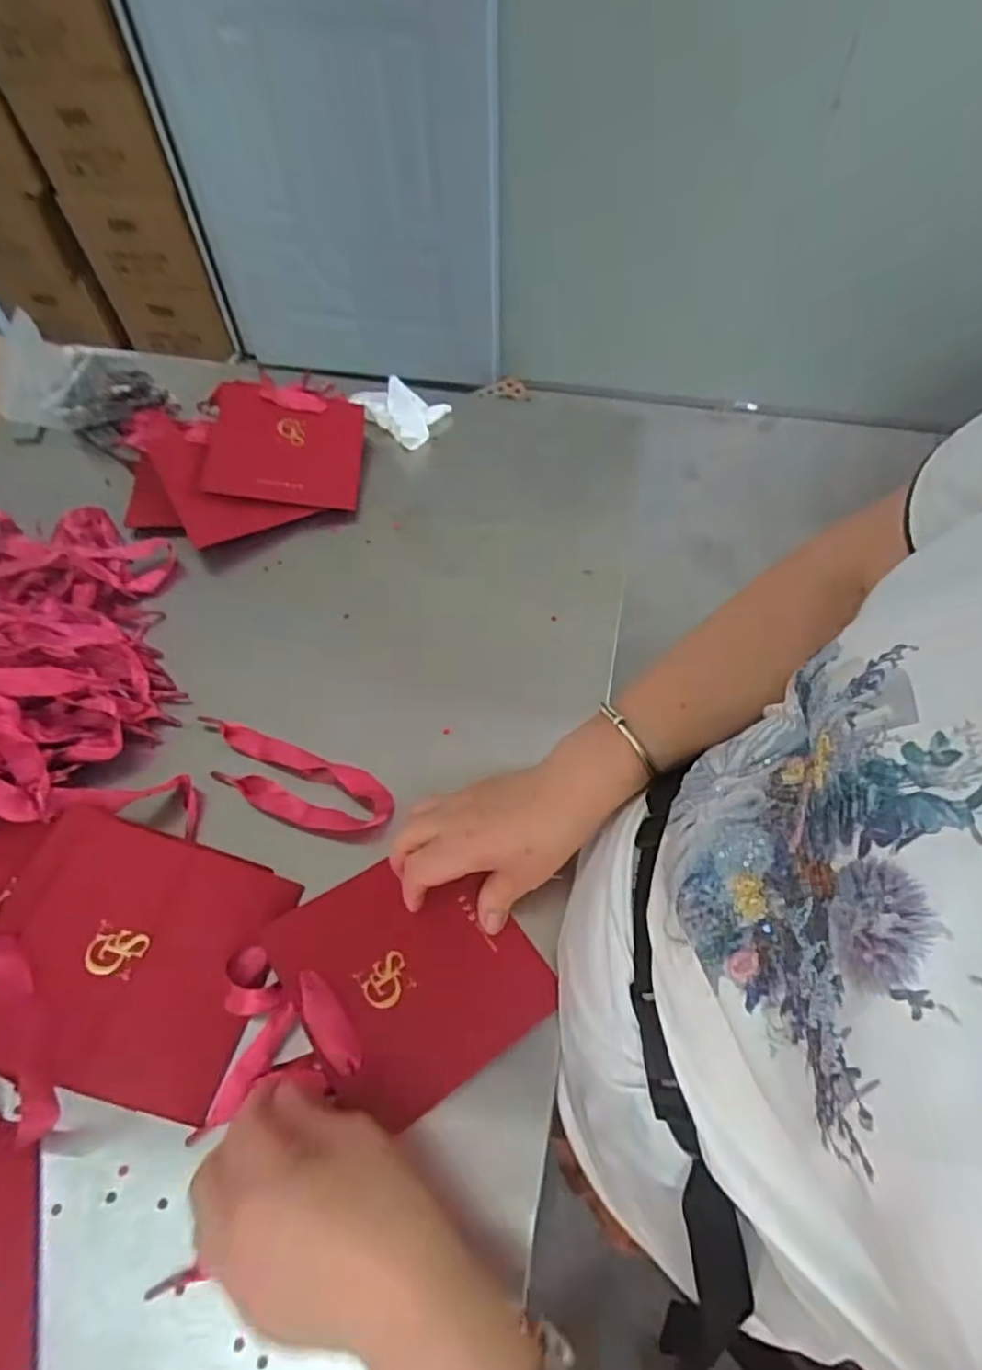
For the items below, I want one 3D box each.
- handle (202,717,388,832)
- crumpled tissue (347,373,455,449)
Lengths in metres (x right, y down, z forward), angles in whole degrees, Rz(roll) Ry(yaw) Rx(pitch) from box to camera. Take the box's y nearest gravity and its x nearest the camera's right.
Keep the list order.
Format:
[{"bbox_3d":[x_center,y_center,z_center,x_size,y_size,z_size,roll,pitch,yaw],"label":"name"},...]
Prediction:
[{"bbox_3d":[-0.153,0.070,0.480,0.165,0.013,0.054,18,59,12],"label":"handle"},{"bbox_3d":[-0.097,-0.296,0.695,0.093,0.031,0.076,28,62,17],"label":"crumpled tissue"}]

